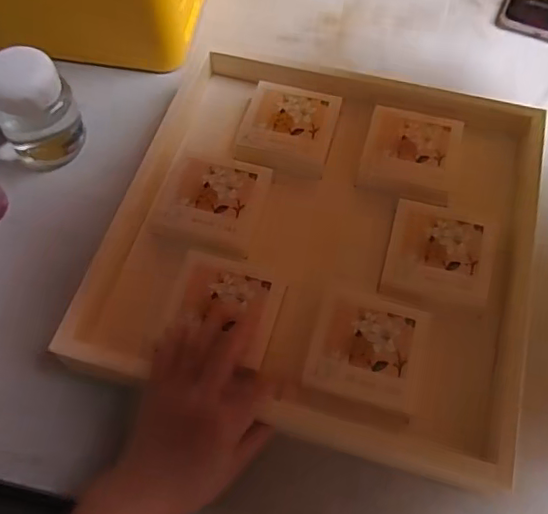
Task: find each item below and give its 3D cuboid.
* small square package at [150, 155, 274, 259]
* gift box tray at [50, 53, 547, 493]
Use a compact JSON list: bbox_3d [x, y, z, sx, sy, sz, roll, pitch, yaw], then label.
[{"bbox_3d":[-0.056,-0.048,0.501,0.092,0.016,0.091,12,64,7],"label":"small square package"},{"bbox_3d":[0.045,-0.028,0.497,0.342,0.038,0.355,15,64,9],"label":"gift box tray"}]

